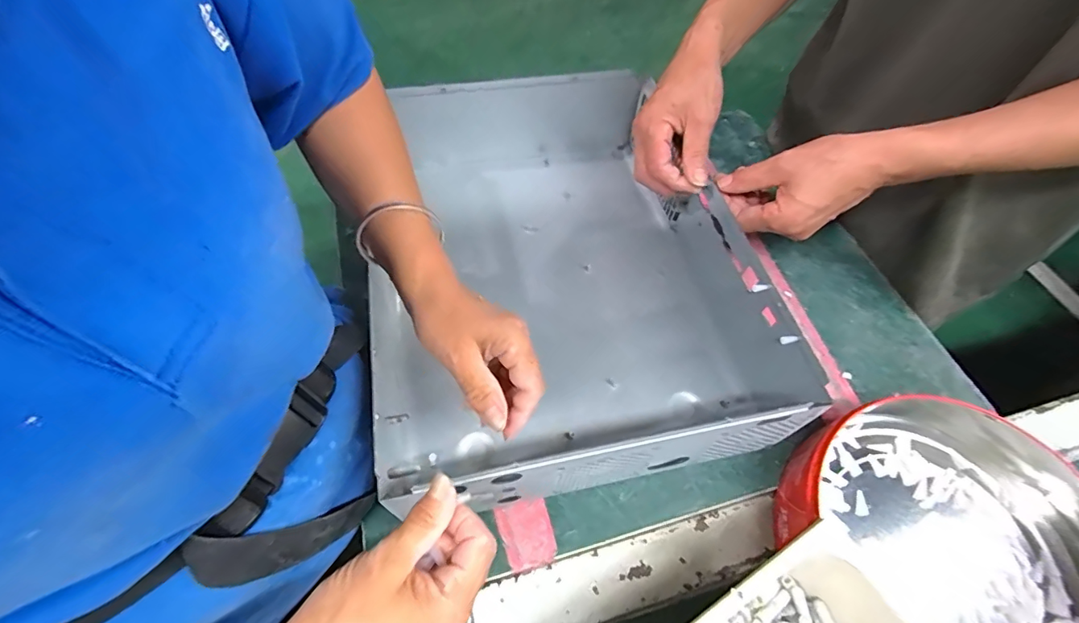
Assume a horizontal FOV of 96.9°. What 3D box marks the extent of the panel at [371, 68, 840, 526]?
[{"bbox_3d":[0.007,-0.054,0.477,0.324,0.114,0.428,-10,58,-9],"label":"panel"}]

